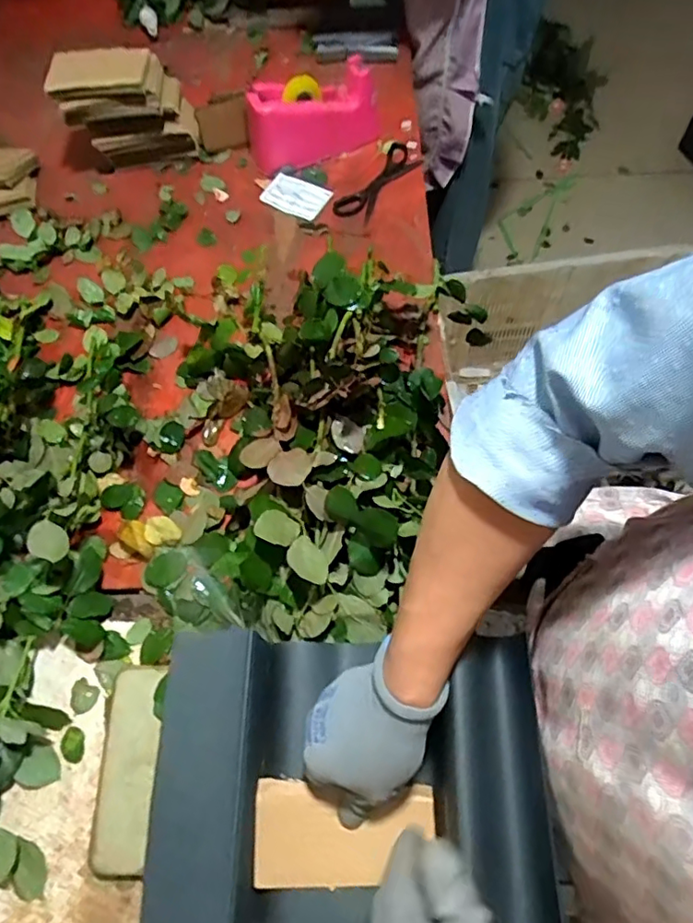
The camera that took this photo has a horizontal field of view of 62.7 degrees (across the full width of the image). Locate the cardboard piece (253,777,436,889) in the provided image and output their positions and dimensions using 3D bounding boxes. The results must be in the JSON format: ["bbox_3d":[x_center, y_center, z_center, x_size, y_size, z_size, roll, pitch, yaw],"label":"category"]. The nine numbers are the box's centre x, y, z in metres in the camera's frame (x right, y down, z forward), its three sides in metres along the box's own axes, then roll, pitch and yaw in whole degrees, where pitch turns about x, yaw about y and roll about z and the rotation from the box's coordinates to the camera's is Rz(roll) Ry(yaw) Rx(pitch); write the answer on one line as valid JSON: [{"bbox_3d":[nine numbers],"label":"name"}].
[{"bbox_3d":[-0.002,0.286,0.442,0.139,0.005,0.072,-4,65,2],"label":"cardboard piece"}]

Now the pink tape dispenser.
[{"bbox_3d":[-0.051,-0.533,0.877,0.204,0.101,0.070,-20,65,-7],"label":"pink tape dispenser"}]

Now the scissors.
[{"bbox_3d":[0.050,-0.423,0.865,0.055,0.018,0.166,33,71,17],"label":"scissors"}]

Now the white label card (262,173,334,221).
[{"bbox_3d":[-0.078,-0.405,0.869,0.097,0.009,0.056,26,88,10],"label":"white label card"}]

